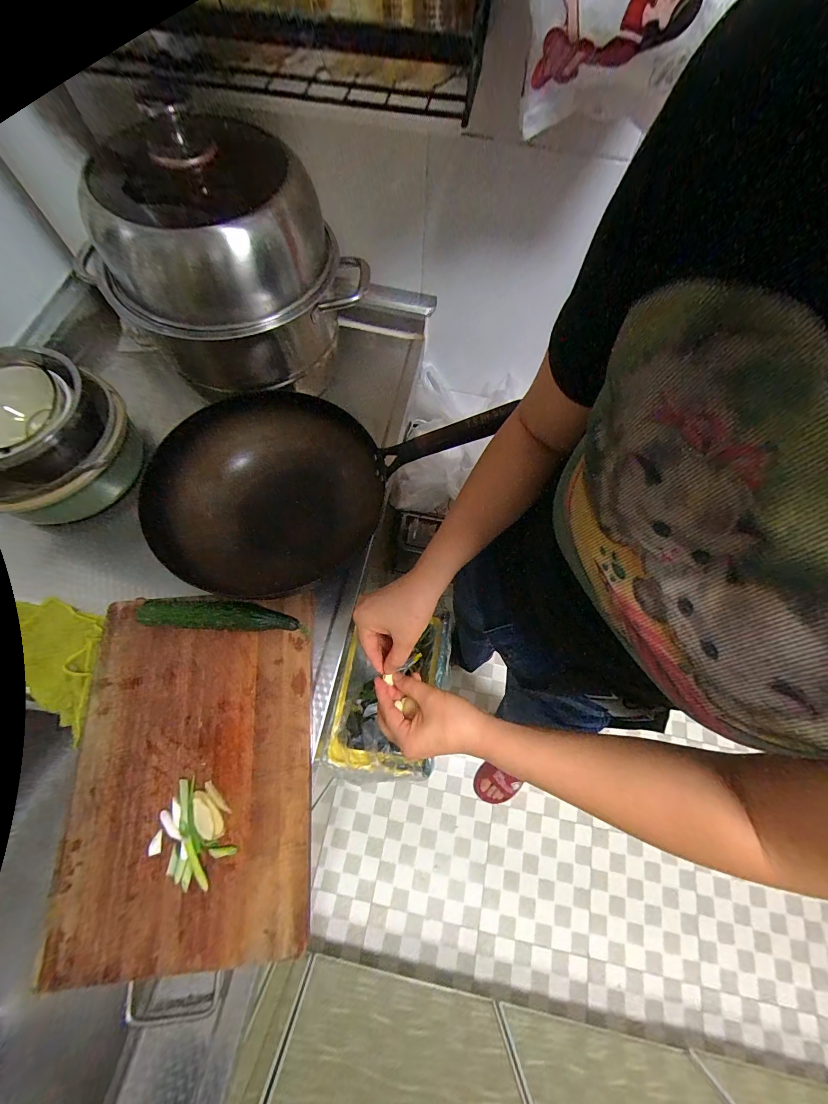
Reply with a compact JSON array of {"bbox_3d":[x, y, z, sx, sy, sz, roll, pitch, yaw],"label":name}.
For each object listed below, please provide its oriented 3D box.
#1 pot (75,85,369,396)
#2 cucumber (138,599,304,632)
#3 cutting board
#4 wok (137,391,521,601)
[{"bbox_3d":[-0.250,-0.402,0.487,0.265,0.239,0.293,36,71,12],"label":"pot"},{"bbox_3d":[-0.241,0.082,0.463,0.184,0.044,0.037,3,68,-1],"label":"cucumber"},{"bbox_3d":[-0.253,0.238,0.418,0.257,0.026,0.366,-4,68,-4],"label":"cutting board"},{"bbox_3d":[-0.124,-0.117,0.536,0.510,0.160,0.231,-18,69,6],"label":"wok"}]

